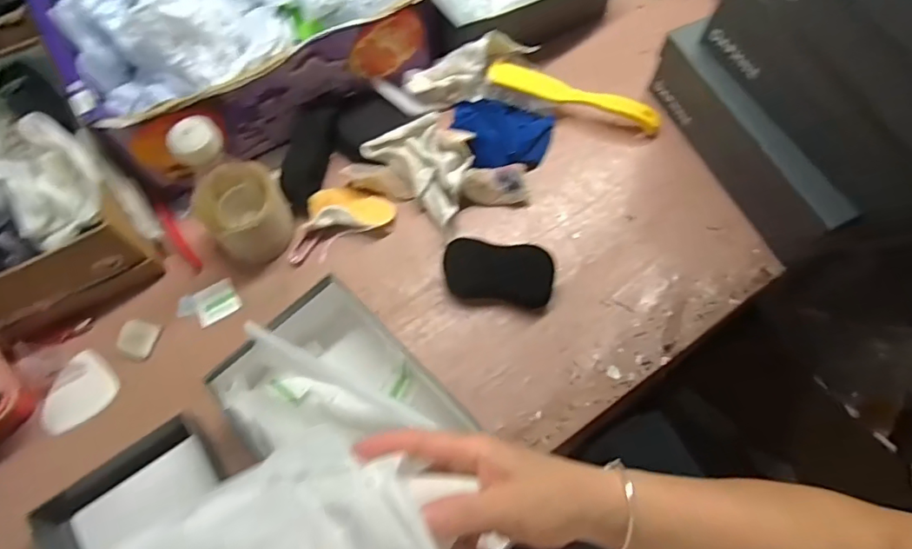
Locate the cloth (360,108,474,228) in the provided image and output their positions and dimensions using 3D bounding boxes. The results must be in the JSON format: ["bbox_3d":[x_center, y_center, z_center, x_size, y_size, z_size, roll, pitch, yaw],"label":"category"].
[{"bbox_3d":[-0.031,-0.137,0.642,0.132,0.049,0.090,41,73,15],"label":"cloth"}]

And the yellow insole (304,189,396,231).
[{"bbox_3d":[-0.125,-0.078,0.629,0.101,0.015,0.050,4,67,2],"label":"yellow insole"}]

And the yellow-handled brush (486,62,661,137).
[{"bbox_3d":[0.149,-0.222,0.674,0.220,0.041,0.024,14,68,6],"label":"yellow-handled brush"}]

